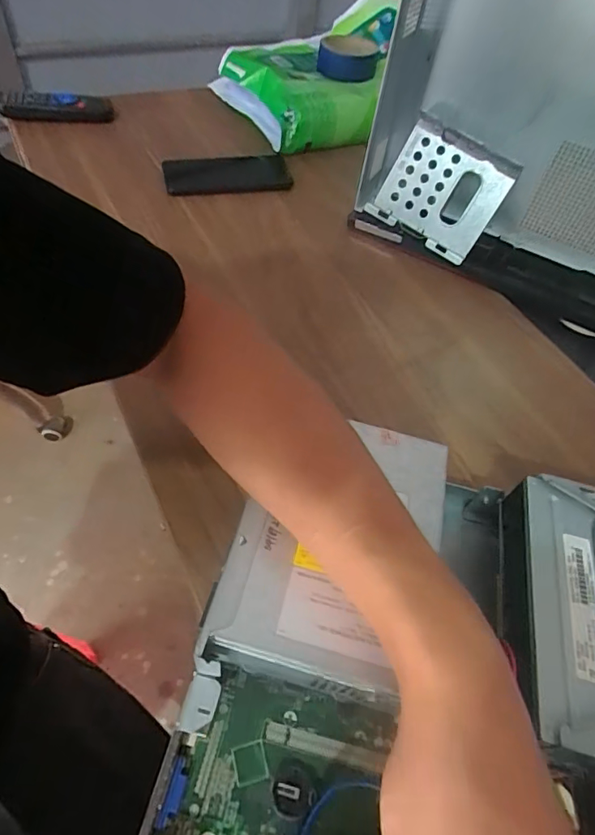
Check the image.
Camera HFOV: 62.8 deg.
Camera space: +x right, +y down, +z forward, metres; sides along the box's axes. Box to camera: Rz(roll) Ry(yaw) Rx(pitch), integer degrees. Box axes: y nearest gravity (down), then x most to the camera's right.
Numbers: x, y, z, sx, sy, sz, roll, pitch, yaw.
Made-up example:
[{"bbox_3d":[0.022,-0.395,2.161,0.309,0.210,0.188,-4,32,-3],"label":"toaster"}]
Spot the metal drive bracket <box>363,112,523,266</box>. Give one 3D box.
[{"bbox_3d":[0.174,-0.274,0.588,0.138,0.125,0.053,32,21,3],"label":"metal drive bracket"}]

